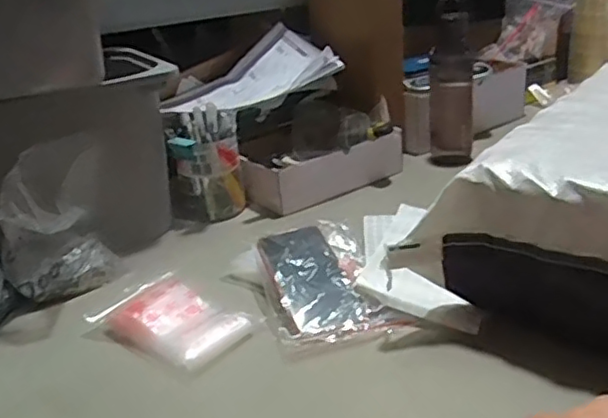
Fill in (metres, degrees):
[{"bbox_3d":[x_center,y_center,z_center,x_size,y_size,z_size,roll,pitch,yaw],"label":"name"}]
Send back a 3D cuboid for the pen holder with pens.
[{"bbox_3d":[-0.137,-0.063,0.872,0.083,0.159,0.071,1,25,17],"label":"pen holder with pens"}]

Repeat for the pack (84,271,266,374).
[{"bbox_3d":[-0.133,0.111,0.635,0.153,0.032,0.097,11,29,35],"label":"pack"}]

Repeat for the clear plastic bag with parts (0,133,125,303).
[{"bbox_3d":[-0.274,0.019,0.687,0.124,0.173,0.089,-16,25,-21],"label":"clear plastic bag with parts"}]

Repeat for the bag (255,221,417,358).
[{"bbox_3d":[0.013,0.074,0.656,0.137,0.055,0.179,-13,24,-14],"label":"bag"}]

